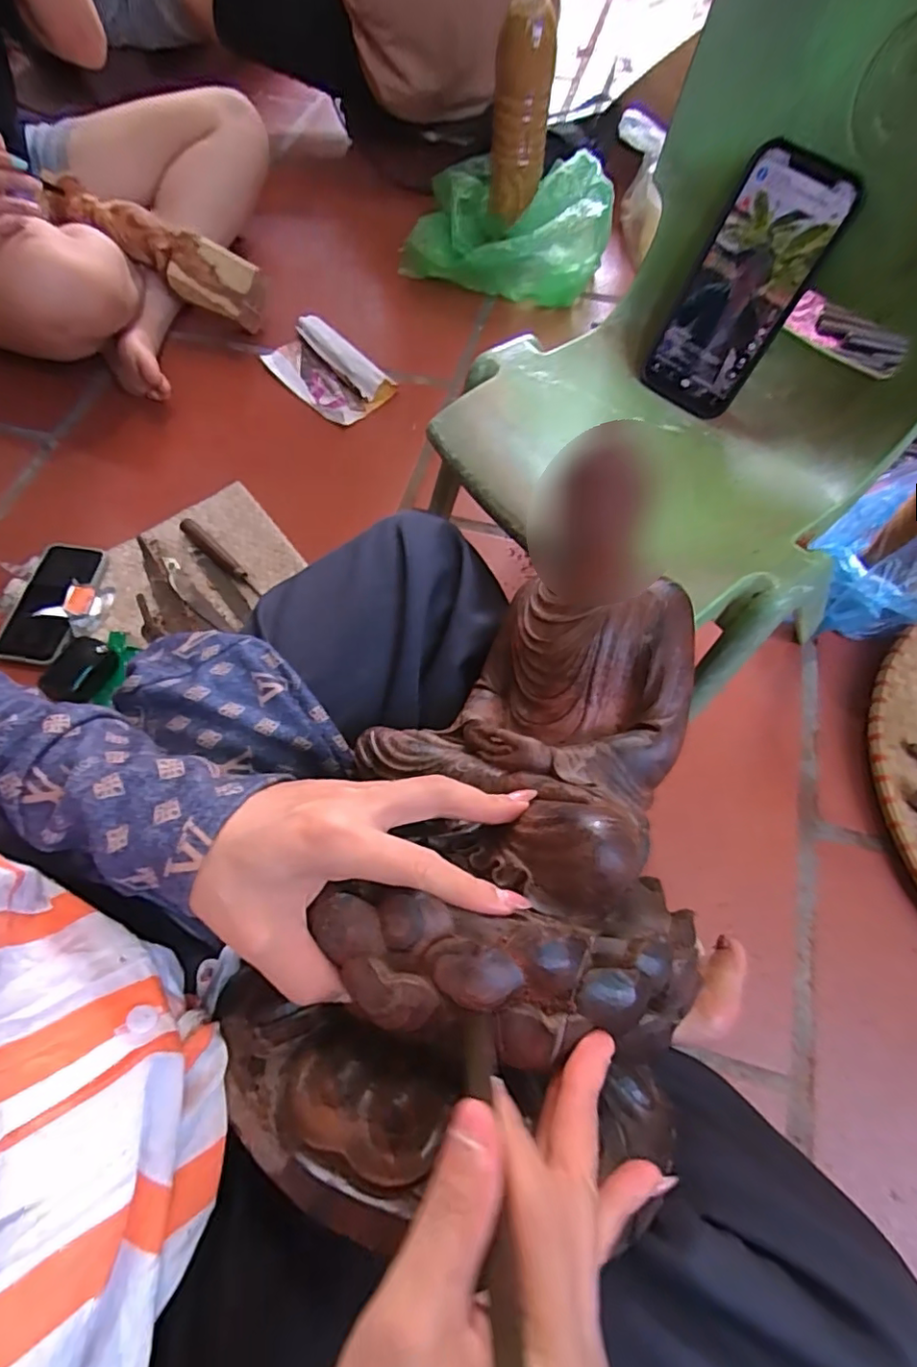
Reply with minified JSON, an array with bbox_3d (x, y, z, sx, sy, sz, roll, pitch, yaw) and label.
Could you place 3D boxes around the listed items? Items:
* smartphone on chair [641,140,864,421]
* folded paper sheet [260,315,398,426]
[{"bbox_3d":[0.211,-0.295,0.438,0.081,0.162,0.012,35,47,10],"label":"smartphone on chair"},{"bbox_3d":[-0.195,-0.466,0.850,0.110,0.025,0.205,-41,71,-17],"label":"folded paper sheet"}]

